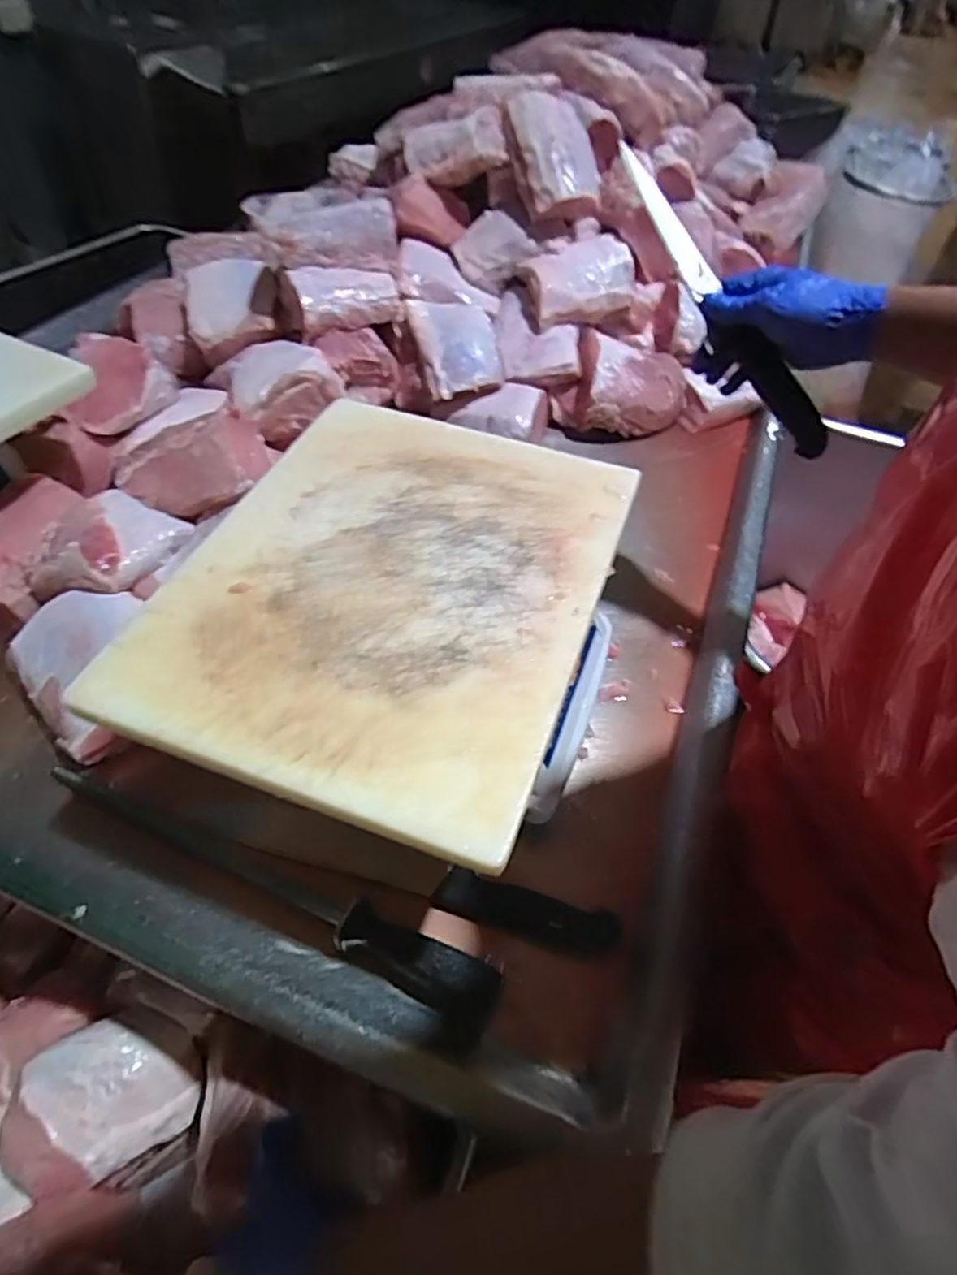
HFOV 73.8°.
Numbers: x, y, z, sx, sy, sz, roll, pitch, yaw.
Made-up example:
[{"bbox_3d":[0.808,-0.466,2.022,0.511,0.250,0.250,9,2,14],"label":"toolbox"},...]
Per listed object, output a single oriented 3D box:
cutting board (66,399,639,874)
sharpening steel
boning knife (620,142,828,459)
[{"bbox_3d":[-0.060,-0.054,0.485,0.296,0.014,0.371,18,52,11],"label":"cutting board"},{"bbox_3d":[-0.175,0.187,0.492,0.405,0.037,0.049,22,53,14],"label":"sharpening steel"},{"bbox_3d":[0.216,-0.282,0.553,0.300,0.031,0.032,50,57,-10],"label":"boning knife"}]

